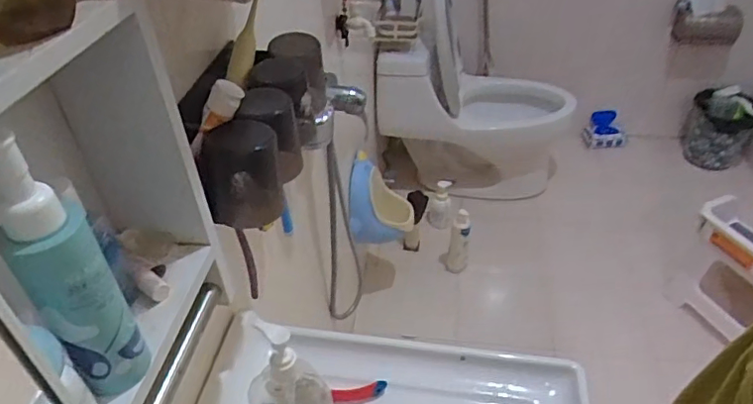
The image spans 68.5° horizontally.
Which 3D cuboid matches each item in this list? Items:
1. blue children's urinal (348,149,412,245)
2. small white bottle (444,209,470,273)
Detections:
[{"bbox_3d":[0.016,-0.016,1.655,0.196,0.206,0.205,-3,40,-1],"label":"blue children's urinal"},{"bbox_3d":[0.267,0.136,1.796,0.068,0.242,0.077,9,41,14],"label":"small white bottle"}]

